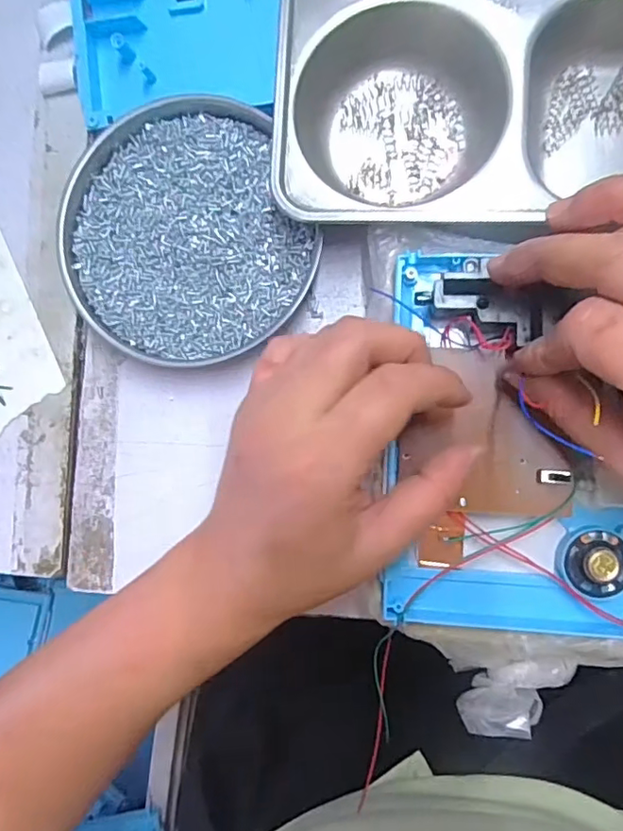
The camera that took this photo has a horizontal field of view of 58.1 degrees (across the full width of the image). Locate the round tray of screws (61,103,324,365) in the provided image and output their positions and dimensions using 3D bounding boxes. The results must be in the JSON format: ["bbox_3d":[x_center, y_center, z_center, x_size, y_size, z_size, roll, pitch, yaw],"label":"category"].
[{"bbox_3d":[-0.067,-0.094,0.295,0.123,0.016,0.133,0,89,8],"label":"round tray of screws"}]

